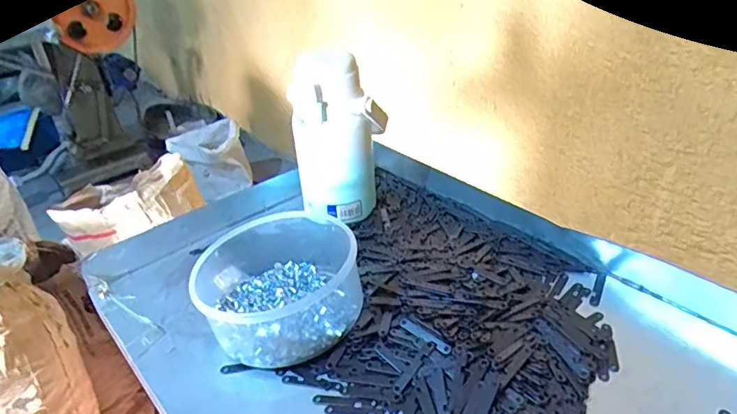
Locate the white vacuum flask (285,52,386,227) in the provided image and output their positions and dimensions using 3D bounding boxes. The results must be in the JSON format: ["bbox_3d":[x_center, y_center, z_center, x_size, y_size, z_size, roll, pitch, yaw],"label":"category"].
[{"bbox_3d":[-0.036,-0.083,0.617,0.085,0.188,0.099,13,39,28],"label":"white vacuum flask"}]

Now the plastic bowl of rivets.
[{"bbox_3d":[-0.083,0.073,0.493,0.141,0.072,0.147,-5,33,4],"label":"plastic bowl of rivets"}]

